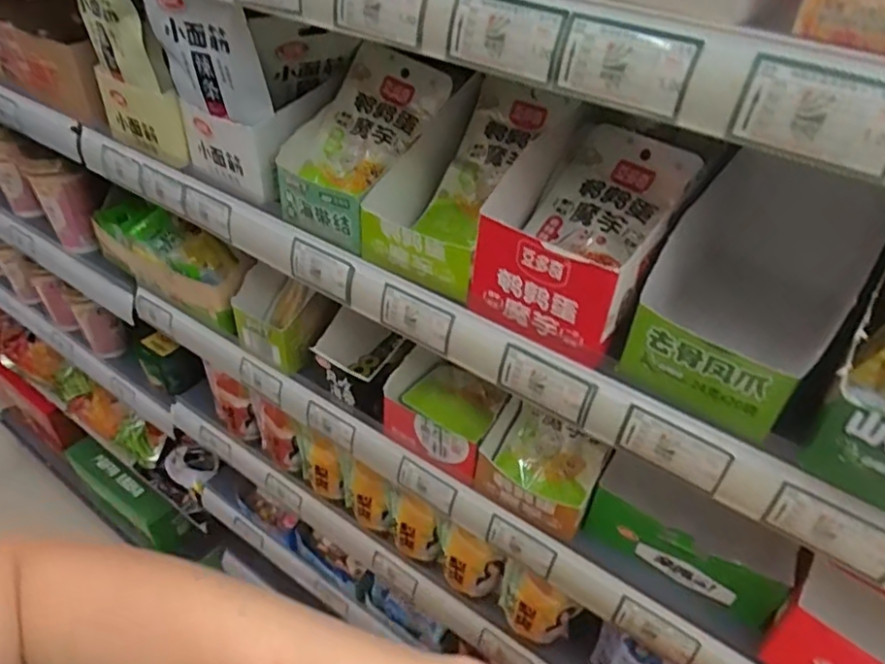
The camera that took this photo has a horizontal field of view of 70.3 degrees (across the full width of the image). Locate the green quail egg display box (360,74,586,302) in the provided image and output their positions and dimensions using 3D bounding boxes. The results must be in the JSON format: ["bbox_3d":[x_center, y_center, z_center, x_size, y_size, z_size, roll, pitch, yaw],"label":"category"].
[{"bbox_3d":[0.022,-0.114,0.477,0.115,0.092,0.161,27,46,26],"label":"green quail egg display box"}]

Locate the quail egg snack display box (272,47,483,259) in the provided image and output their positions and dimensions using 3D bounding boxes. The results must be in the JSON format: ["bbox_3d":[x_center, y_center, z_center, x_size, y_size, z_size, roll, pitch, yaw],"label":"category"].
[{"bbox_3d":[-0.060,-0.152,0.505,0.103,0.107,0.132,26,45,24],"label":"quail egg snack display box"}]

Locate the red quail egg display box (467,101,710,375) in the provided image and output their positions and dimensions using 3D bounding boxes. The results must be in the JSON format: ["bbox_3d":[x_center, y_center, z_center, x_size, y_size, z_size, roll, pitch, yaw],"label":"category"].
[{"bbox_3d":[0.096,-0.071,0.423,0.115,0.100,0.138,24,44,23],"label":"red quail egg display box"}]

